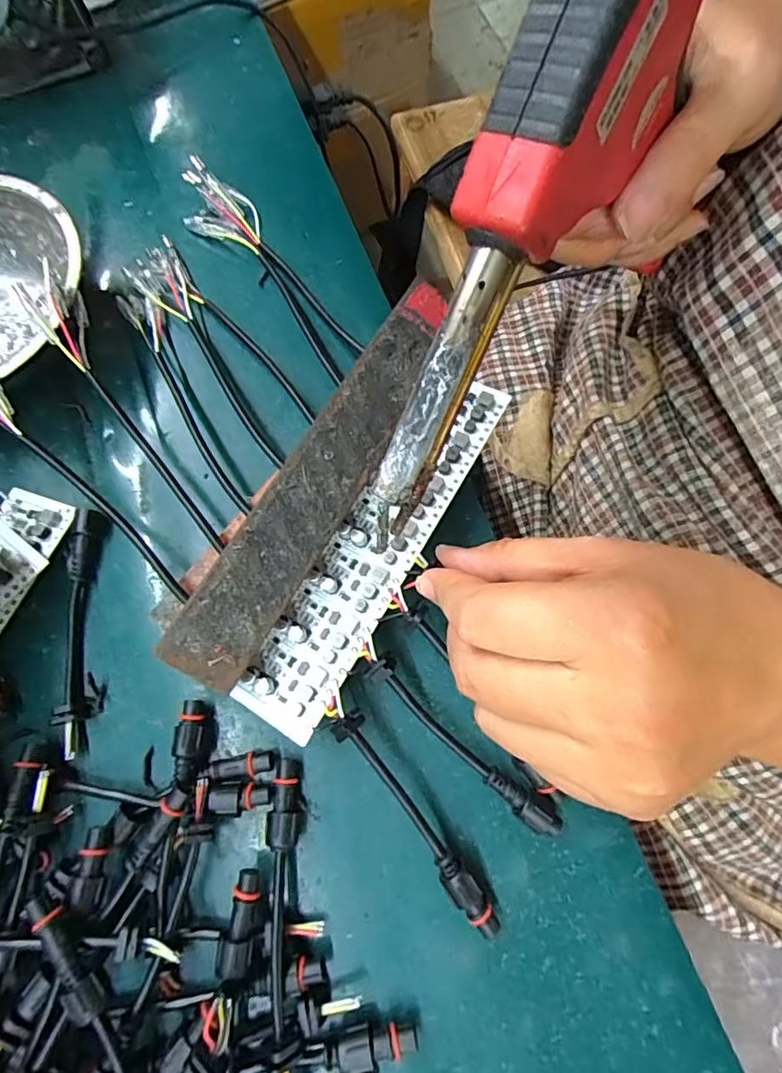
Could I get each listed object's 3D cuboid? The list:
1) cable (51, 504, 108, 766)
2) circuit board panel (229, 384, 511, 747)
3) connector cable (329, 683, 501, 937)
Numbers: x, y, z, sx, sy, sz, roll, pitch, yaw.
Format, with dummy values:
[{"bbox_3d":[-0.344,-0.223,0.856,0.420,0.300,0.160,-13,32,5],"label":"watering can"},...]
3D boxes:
[{"bbox_3d":[-0.139,0.040,0.230,0.015,0.013,0.106,-6,73,-1],"label":"cable"},{"bbox_3d":[-0.002,0.003,0.221,0.036,0.006,0.170,34,78,10],"label":"circuit board panel"},{"bbox_3d":[0.007,0.106,0.199,0.011,0.026,0.101,-35,76,-9],"label":"connector cable"}]

